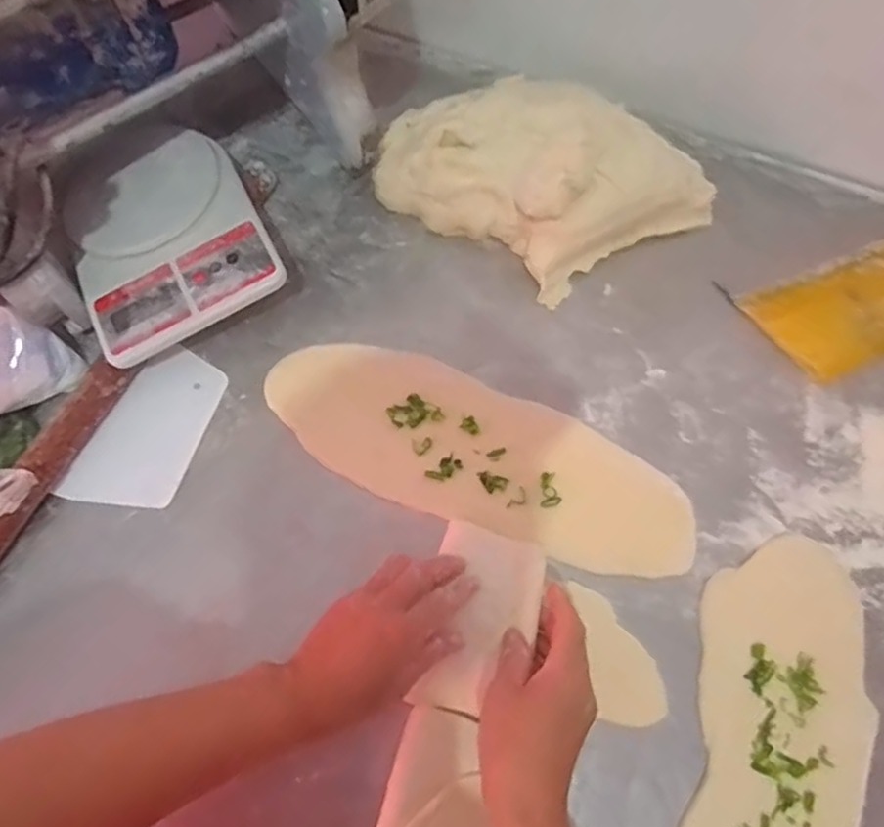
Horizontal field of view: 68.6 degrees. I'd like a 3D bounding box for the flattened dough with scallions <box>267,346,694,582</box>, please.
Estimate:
[{"bbox_3d":[0.031,0.031,0.528,0.352,0.011,0.116,21,73,6],"label":"flattened dough with scallions"}]

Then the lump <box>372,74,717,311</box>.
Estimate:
[{"bbox_3d":[0.088,-0.202,0.567,0.284,0.088,0.150,21,73,6],"label":"lump"}]

